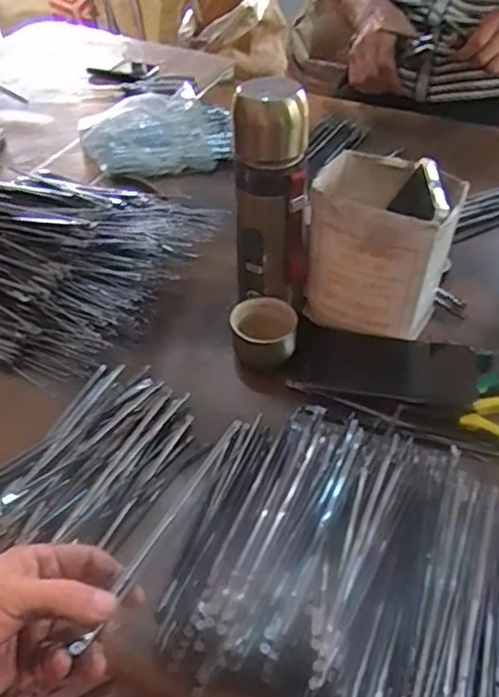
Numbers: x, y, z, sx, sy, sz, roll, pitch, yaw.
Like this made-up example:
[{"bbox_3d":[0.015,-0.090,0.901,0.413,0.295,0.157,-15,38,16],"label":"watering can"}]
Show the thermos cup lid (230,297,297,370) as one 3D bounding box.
[{"bbox_3d":[0.015,-0.012,0.603,0.060,0.051,0.066,0,47,0],"label":"thermos cup lid"}]

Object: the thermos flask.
[{"bbox_3d":[0.023,-0.129,0.559,0.066,0.228,0.057,3,47,4],"label":"thermos flask"}]

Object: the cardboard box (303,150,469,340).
[{"bbox_3d":[0.126,-0.095,0.589,0.120,0.145,0.096,20,50,18],"label":"cardboard box"}]

